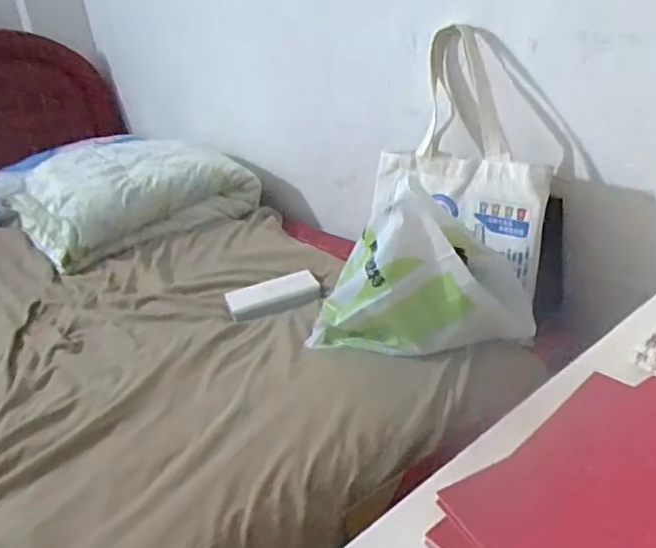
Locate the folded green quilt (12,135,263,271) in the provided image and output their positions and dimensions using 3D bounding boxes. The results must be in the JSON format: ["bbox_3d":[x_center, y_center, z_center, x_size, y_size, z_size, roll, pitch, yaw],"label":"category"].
[{"bbox_3d":[-0.508,-0.224,1.571,0.492,0.174,0.480,-28,33,-35],"label":"folded green quilt"}]

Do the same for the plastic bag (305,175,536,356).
[{"bbox_3d":[0.125,-0.002,0.886,0.330,0.240,0.122,-1,27,13],"label":"plastic bag"}]

